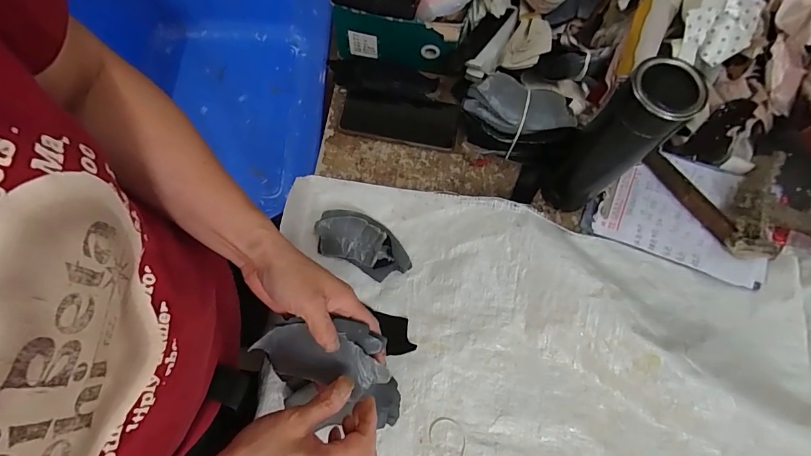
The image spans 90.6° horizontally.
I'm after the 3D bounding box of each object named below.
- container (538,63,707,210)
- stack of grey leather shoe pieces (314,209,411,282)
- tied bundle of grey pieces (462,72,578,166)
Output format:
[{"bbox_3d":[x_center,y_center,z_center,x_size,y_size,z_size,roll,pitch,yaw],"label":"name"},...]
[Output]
[{"bbox_3d":[0.218,-0.085,0.439,0.061,0.219,0.065,-39,77,-14],"label":"container"},{"bbox_3d":[-0.052,0.017,0.495,0.122,0.032,0.068,23,72,6],"label":"stack of grey leather shoe pieces"},{"bbox_3d":[0.136,-0.132,0.516,0.129,0.108,0.065,19,72,4],"label":"tied bundle of grey pieces"}]

